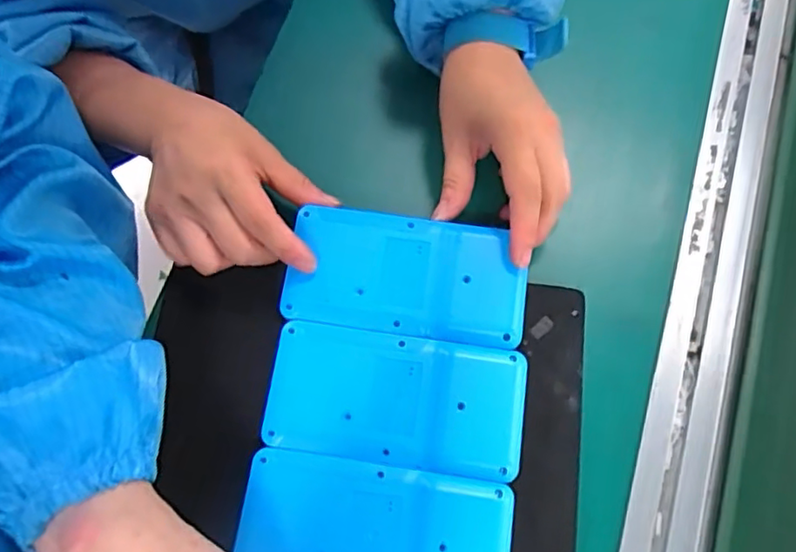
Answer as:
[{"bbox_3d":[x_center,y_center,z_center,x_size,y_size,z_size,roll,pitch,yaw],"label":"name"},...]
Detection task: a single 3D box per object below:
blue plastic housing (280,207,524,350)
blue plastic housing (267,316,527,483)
[{"bbox_3d":[0.004,-0.002,0.342,0.134,0.012,0.069,8,72,4],"label":"blue plastic housing"},{"bbox_3d":[-0.002,0.066,0.324,0.136,0.014,0.068,8,72,4],"label":"blue plastic housing"}]

